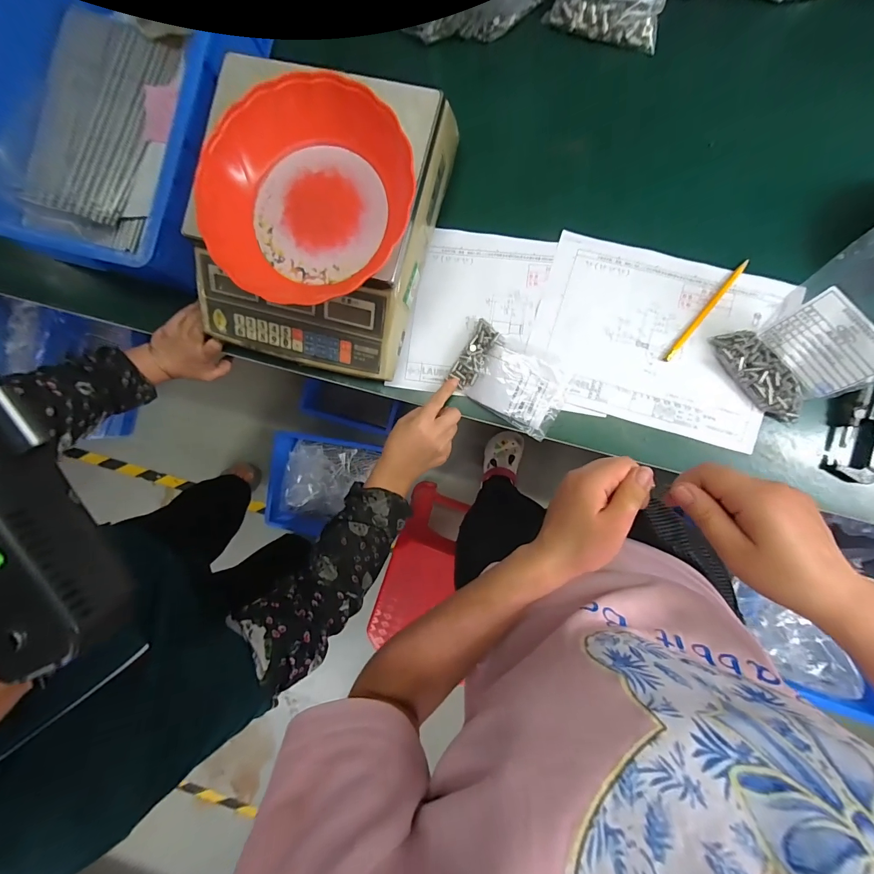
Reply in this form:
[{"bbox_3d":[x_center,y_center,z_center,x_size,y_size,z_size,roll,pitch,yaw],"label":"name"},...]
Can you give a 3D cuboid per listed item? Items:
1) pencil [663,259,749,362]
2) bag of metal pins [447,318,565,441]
[{"bbox_3d":[0.331,-0.153,0.463,0.009,0.009,0.145,38,95,3],"label":"pencil"},{"bbox_3d":[0.094,-0.073,0.483,0.143,0.036,0.090,34,94,3],"label":"bag of metal pins"}]

